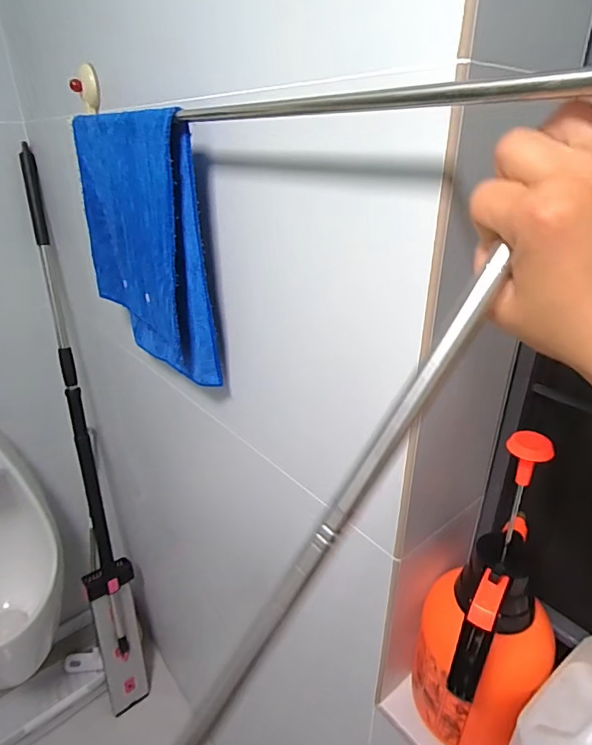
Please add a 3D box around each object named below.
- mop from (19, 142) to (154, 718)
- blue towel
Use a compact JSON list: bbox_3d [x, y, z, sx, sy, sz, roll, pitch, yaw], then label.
[{"bbox_3d":[-0.475,0.235,1.022,0.106,1.283,0.270,-14,30,-26],"label":"mop"},{"bbox_3d":[-0.187,-0.146,0.561,0.049,0.277,0.248,-20,33,-35],"label":"blue towel"}]

